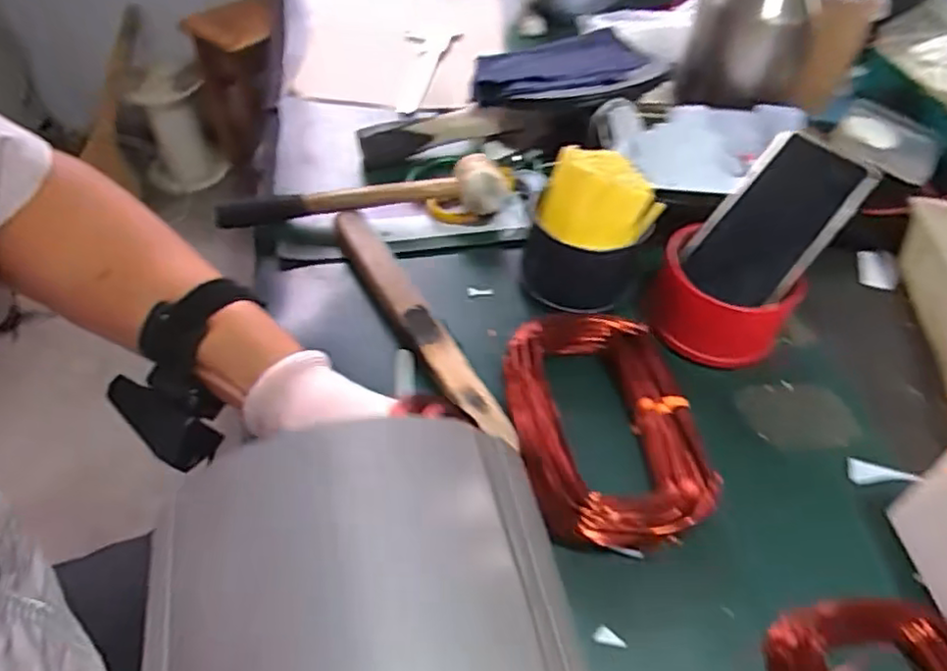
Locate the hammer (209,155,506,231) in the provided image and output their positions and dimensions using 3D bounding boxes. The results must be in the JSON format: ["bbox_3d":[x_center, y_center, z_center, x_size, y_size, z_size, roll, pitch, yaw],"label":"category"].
[{"bbox_3d":[-0.101,-0.127,0.603,0.261,0.053,0.059,-5,49,-6],"label":"hammer"}]

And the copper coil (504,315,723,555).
[{"bbox_3d":[0.087,0.060,0.459,0.122,0.040,0.176,-1,48,-2],"label":"copper coil"}]

